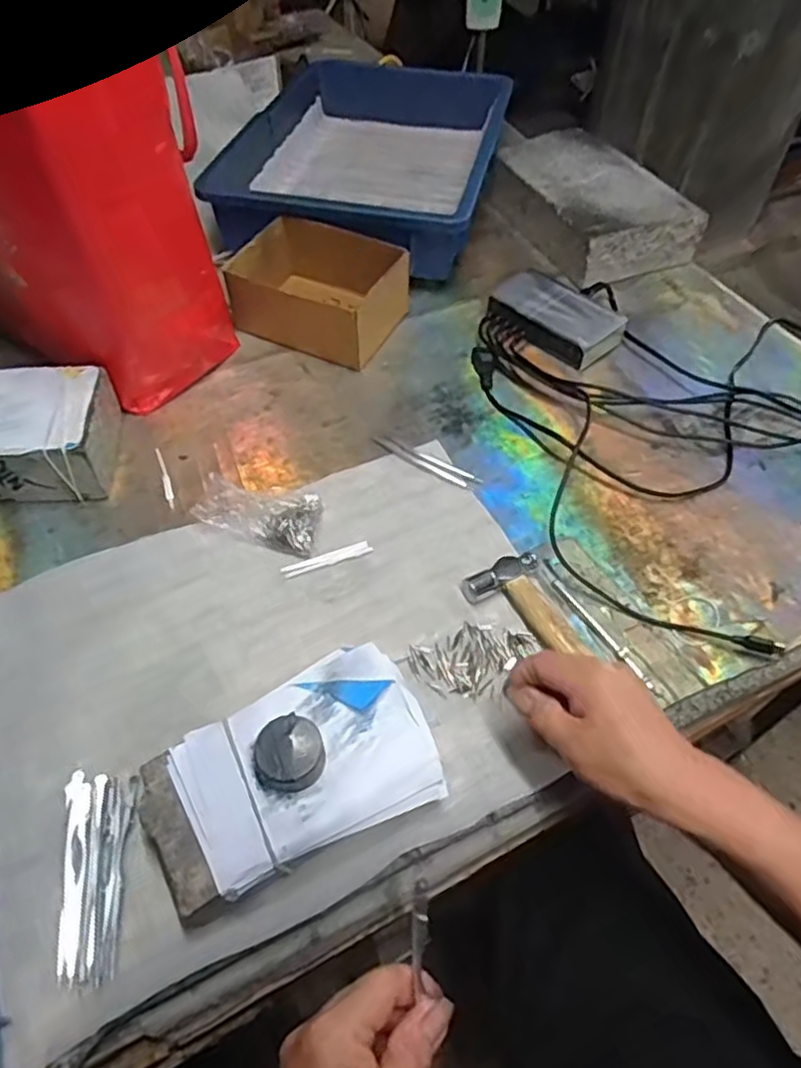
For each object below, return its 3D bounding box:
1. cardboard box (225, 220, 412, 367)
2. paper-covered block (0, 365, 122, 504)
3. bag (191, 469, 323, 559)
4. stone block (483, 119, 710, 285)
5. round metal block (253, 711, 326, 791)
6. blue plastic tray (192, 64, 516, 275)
[{"bbox_3d":[-0.083,-0.247,0.683,0.166,0.072,0.111,20,56,13],"label":"cardboard box"},{"bbox_3d":[-0.323,-0.083,0.568,0.148,0.066,0.103,-5,54,-5],"label":"paper-covered block"},{"bbox_3d":[-0.112,-0.018,0.541,0.095,0.029,0.057,15,56,-14],"label":"bag"},{"bbox_3d":[0.206,-0.393,0.787,0.142,0.058,0.261,-22,56,-16],"label":"stone block"},{"bbox_3d":[-0.064,0.127,0.392,0.039,0.022,0.038,0,53,0],"label":"round metal block"},{"bbox_3d":[-0.033,-0.464,0.822,0.288,0.085,0.427,10,54,7],"label":"blue plastic tray"}]

